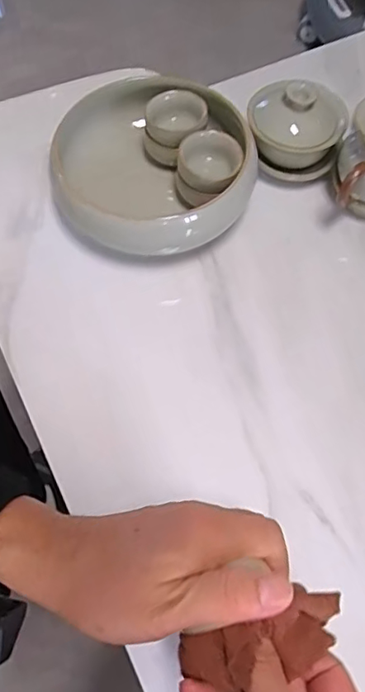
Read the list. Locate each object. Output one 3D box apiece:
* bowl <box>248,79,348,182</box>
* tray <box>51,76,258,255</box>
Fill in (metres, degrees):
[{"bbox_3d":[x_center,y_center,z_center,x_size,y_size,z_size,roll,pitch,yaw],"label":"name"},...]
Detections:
[{"bbox_3d":[0.114,-0.219,0.549,0.091,0.080,0.075,5,64,2],"label":"bowl"},{"bbox_3d":[-0.030,-0.171,0.531,0.186,0.074,0.172,0,64,0],"label":"tray"}]

